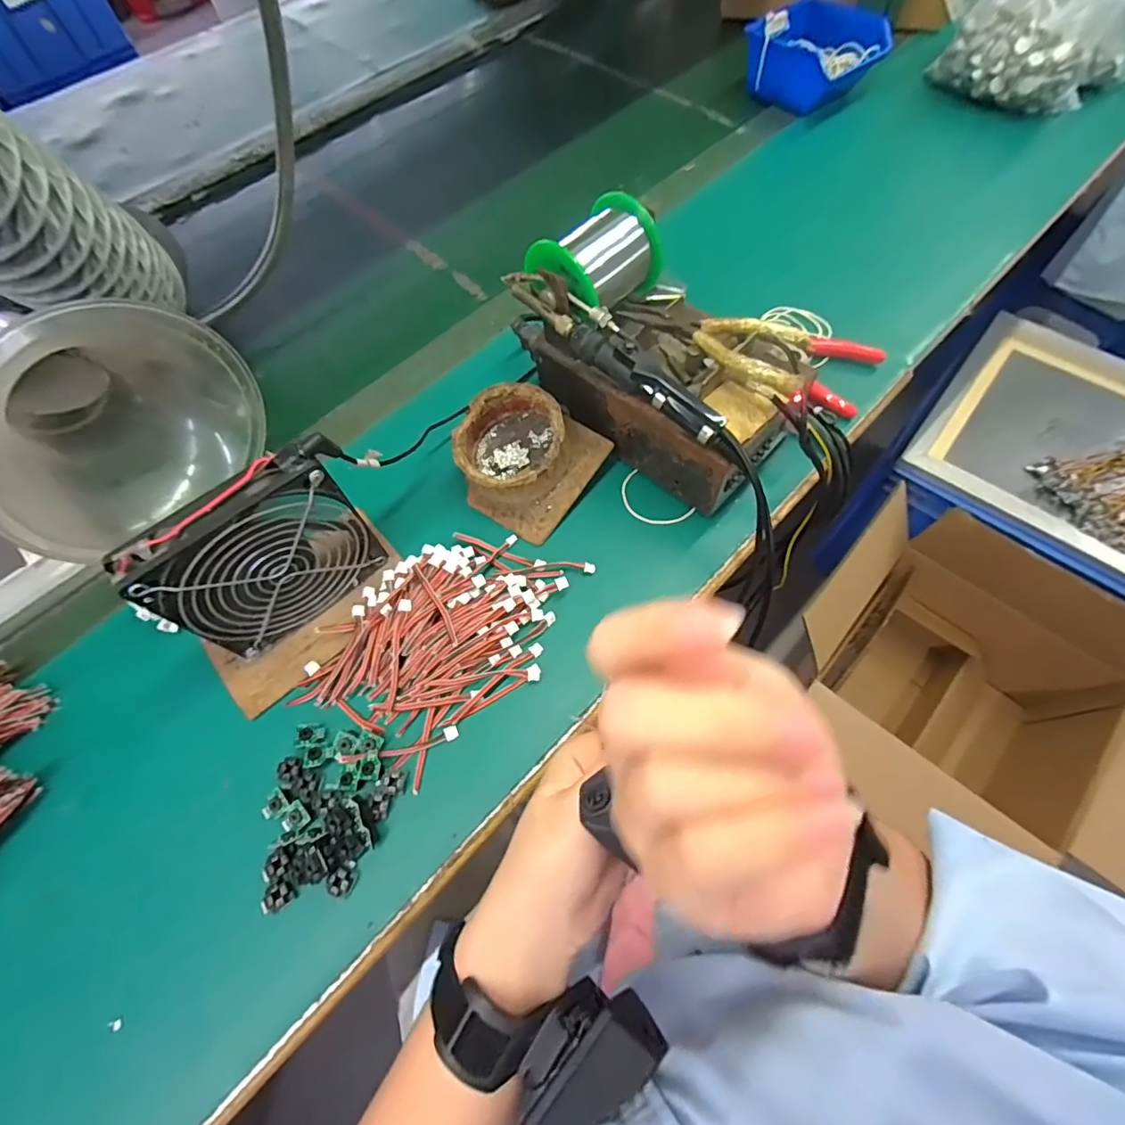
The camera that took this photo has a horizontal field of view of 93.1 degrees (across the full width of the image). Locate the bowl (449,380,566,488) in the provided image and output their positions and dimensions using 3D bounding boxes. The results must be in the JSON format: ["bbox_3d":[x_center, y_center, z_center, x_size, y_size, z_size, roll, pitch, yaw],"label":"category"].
[{"bbox_3d":[-0.041,-0.090,0.406,0.079,0.048,0.082,-1,65,2],"label":"bowl"}]

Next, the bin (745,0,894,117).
[{"bbox_3d":[0.305,-0.616,0.651,0.141,0.065,0.118,41,73,19],"label":"bin"}]

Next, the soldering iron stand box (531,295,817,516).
[{"bbox_3d":[0.075,-0.142,0.404,0.194,0.092,0.117,34,70,17],"label":"soldering iron stand box"}]

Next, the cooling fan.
[{"bbox_3d":[-0.180,-0.003,0.338,0.124,0.120,0.031,-34,68,-13],"label":"cooling fan"}]

